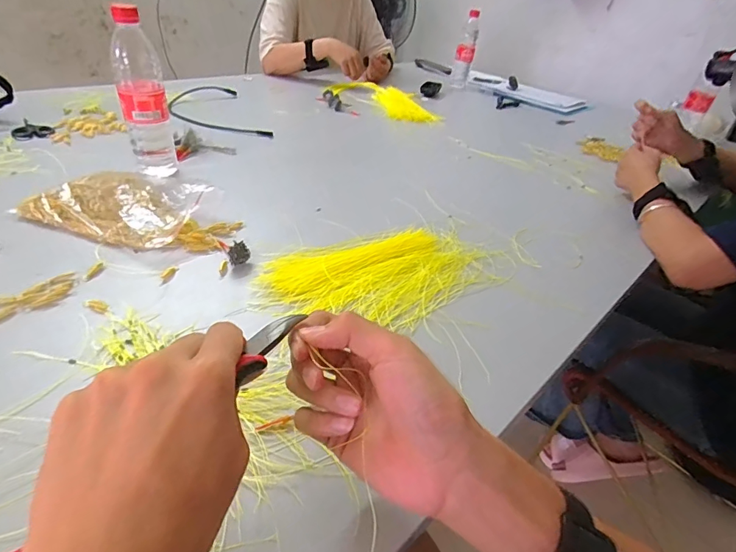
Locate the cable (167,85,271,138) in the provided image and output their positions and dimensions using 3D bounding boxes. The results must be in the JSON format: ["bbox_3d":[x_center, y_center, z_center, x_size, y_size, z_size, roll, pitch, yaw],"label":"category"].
[{"bbox_3d":[-0.330,-0.356,0.947,0.164,0.025,0.306,-14,41,-26],"label":"cable"}]

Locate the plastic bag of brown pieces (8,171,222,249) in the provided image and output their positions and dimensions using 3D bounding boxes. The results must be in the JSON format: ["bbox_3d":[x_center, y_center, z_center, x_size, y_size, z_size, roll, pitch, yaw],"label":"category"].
[{"bbox_3d":[-0.308,-0.093,0.553,0.207,0.041,0.139,19,37,17],"label":"plastic bag of brown pieces"}]

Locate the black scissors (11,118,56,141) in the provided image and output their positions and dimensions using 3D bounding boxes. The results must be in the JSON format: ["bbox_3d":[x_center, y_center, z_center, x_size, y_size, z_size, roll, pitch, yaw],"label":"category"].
[{"bbox_3d":[-0.591,-0.261,0.776,0.061,0.005,0.113,-18,43,-30],"label":"black scissors"}]

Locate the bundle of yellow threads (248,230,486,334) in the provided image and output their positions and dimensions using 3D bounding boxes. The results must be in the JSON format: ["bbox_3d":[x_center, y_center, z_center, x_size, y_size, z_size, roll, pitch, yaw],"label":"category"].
[{"bbox_3d":[0.019,-0.001,0.521,0.277,0.013,0.159,-12,39,-25],"label":"bundle of yellow threads"}]

